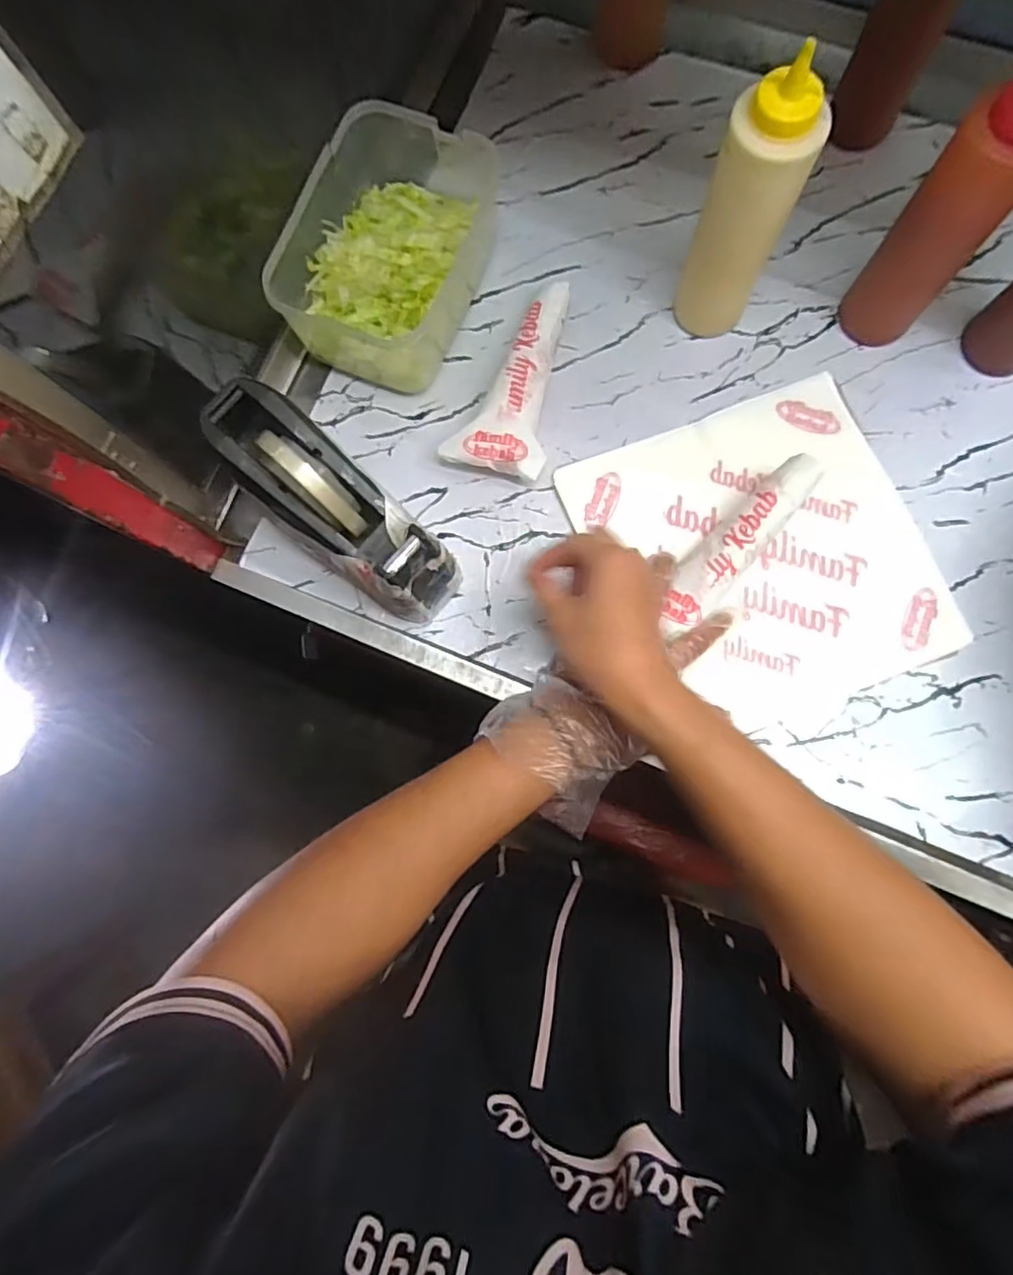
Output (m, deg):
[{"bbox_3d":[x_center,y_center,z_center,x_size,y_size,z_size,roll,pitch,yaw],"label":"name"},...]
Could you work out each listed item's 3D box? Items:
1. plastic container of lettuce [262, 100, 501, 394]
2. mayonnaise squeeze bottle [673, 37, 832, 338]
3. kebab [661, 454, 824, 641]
[{"bbox_3d":[-0.090,-0.334,0.517,0.138,0.082,0.212,22,83,6],"label":"plastic container of lettuce"},{"bbox_3d":[0.171,-0.298,0.444,0.064,0.191,0.050,24,83,6],"label":"mayonnaise squeeze bottle"},{"bbox_3d":[0.181,-0.072,0.486,0.045,0.038,0.162,40,94,8],"label":"kebab"}]

